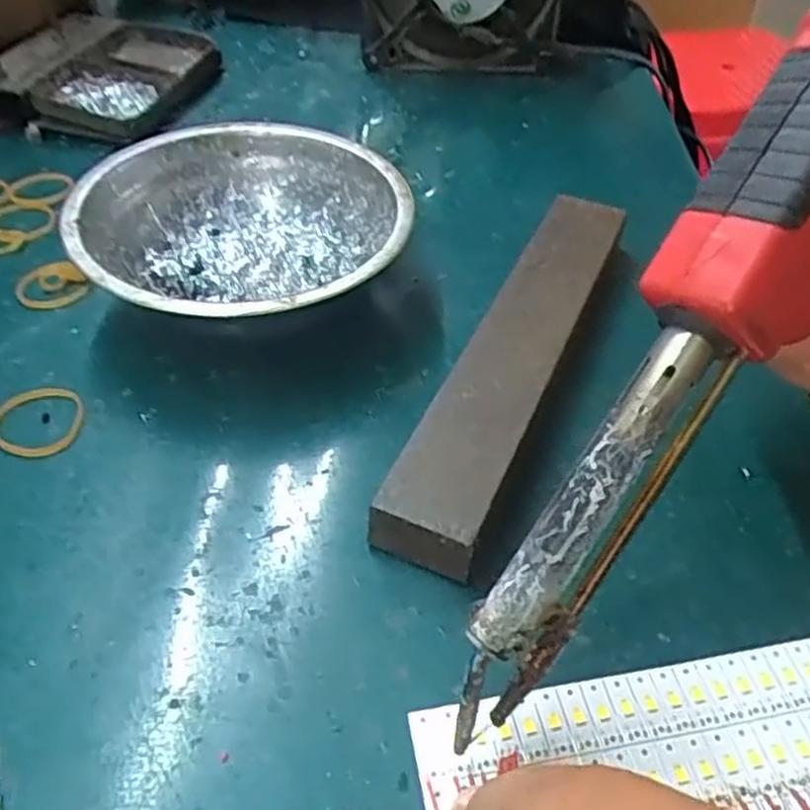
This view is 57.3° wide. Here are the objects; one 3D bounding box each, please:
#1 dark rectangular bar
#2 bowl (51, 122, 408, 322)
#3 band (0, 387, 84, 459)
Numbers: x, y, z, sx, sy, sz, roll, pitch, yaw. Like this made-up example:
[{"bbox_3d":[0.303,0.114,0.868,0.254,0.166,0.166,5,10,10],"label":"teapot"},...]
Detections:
[{"bbox_3d":[0.041,-0.019,0.269,0.031,0.024,0.186,20,48,15],"label":"dark rectangular bar"},{"bbox_3d":[-0.062,-0.062,0.292,0.120,0.043,0.119,2,45,-2],"label":"bowl"},{"bbox_3d":[-0.126,0.005,0.253,0.030,0.004,0.031,-4,46,-7],"label":"band"}]

